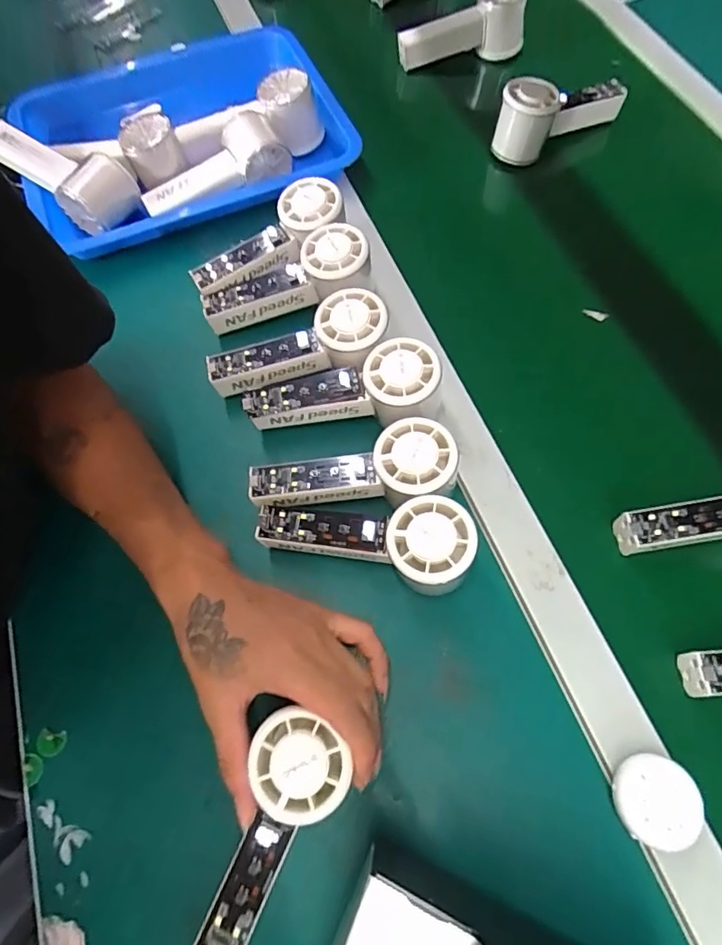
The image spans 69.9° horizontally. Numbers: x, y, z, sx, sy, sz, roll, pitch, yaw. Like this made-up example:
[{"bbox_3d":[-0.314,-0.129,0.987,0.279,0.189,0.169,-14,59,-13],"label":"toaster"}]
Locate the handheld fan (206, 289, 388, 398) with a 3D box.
[{"bbox_3d":[-0.049,-0.097,0.412,0.145,0.034,0.055,-18,66,11],"label":"handheld fan"}]

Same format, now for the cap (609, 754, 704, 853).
[{"bbox_3d":[0.176,0.196,0.311,0.046,0.023,0.045,0,61,1],"label":"cap"}]

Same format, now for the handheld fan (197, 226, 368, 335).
[{"bbox_3d":[-0.063,-0.162,0.441,0.147,0.036,0.051,-21,67,10],"label":"handheld fan"}]

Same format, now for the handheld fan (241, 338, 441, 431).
[{"bbox_3d":[-0.011,-0.058,0.402,0.147,0.046,0.056,-10,66,14],"label":"handheld fan"}]

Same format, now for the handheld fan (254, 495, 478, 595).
[{"bbox_3d":[0.002,0.043,0.362,0.145,0.059,0.053,14,62,9],"label":"handheld fan"}]

